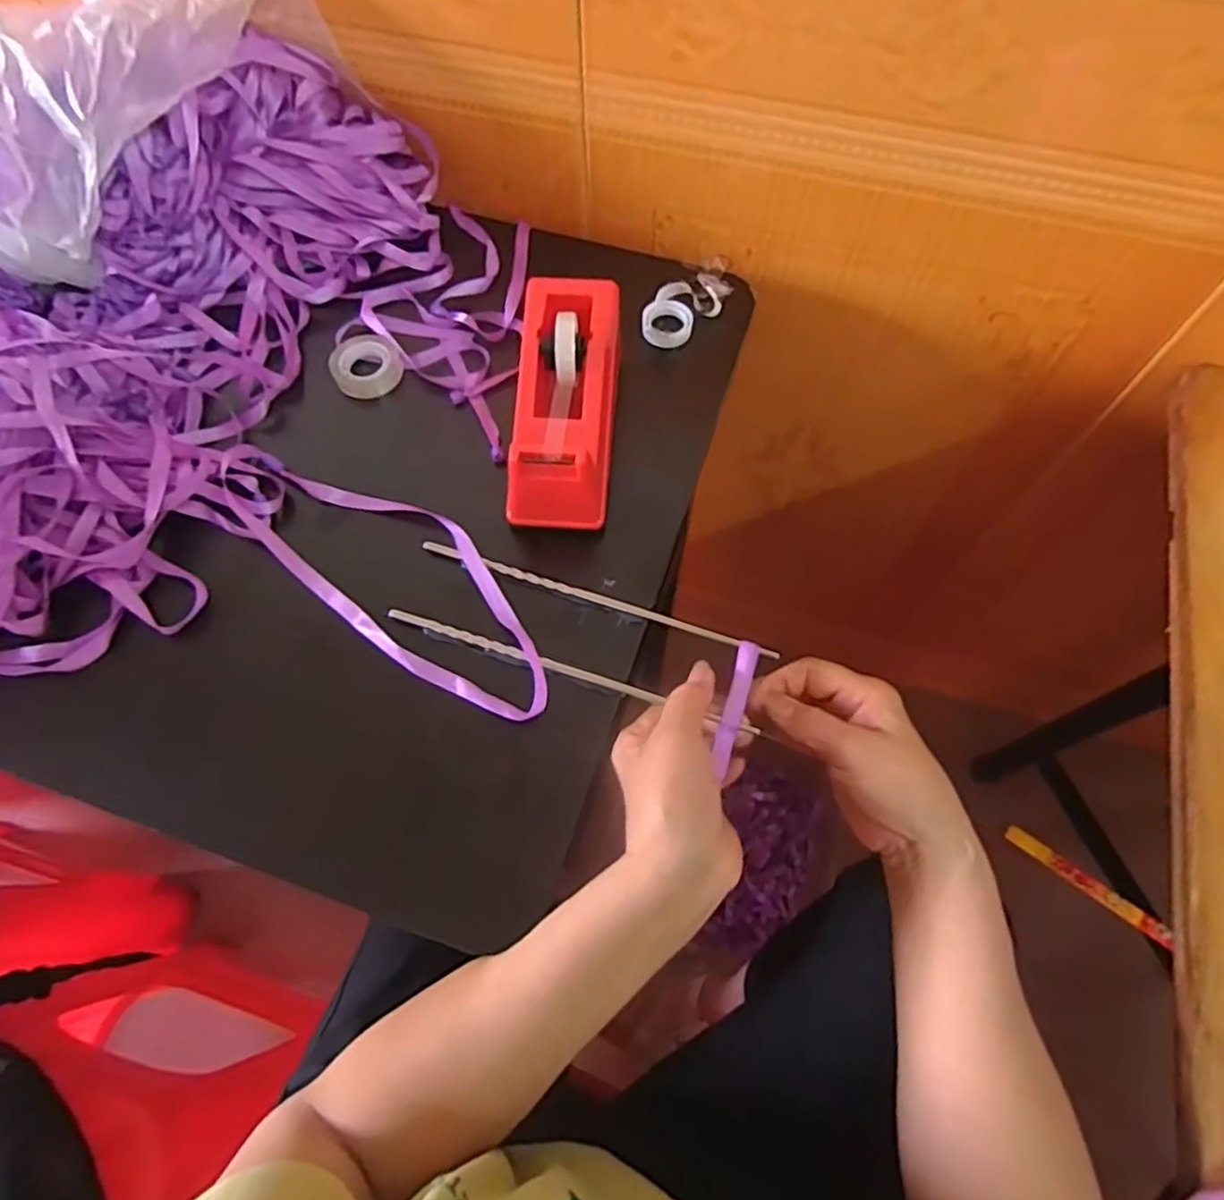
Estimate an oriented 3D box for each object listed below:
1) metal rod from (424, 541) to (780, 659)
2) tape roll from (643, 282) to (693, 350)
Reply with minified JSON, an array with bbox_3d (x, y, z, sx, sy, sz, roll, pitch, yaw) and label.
[{"bbox_3d":[-0.011,-0.001,0.432,0.223,0.006,0.008,18,66,9],"label":"metal rod"},{"bbox_3d":[0.041,-0.208,0.526,0.035,0.019,0.047,6,65,1],"label":"tape roll"}]

